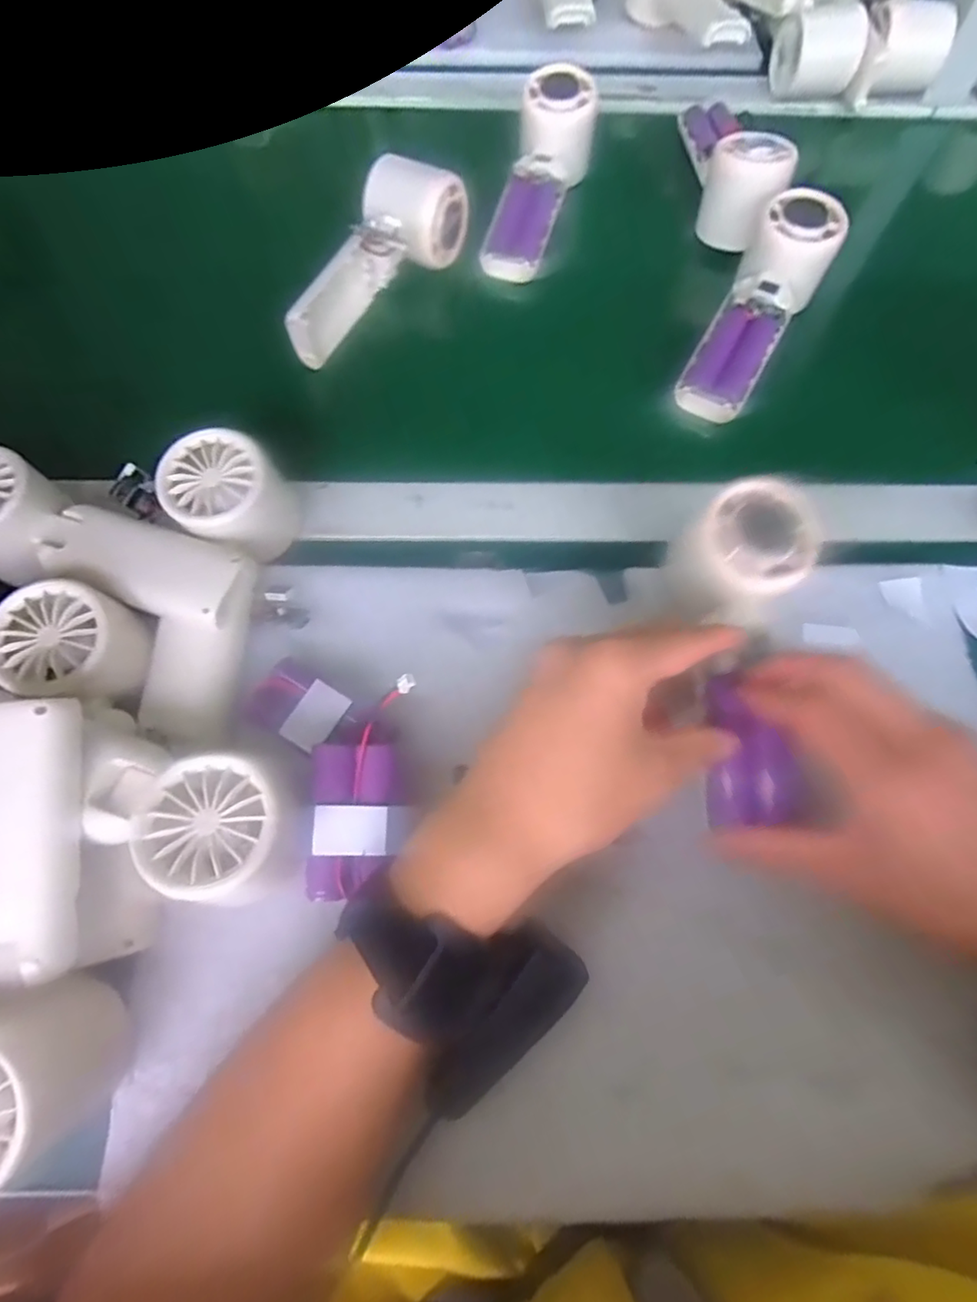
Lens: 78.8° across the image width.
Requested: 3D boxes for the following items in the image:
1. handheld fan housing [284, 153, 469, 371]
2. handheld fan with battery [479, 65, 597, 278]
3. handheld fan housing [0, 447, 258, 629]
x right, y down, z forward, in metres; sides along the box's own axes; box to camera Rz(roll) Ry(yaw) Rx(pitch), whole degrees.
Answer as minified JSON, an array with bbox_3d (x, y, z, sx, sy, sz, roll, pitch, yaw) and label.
[{"bbox_3d":[-0.070,-0.259,0.397,0.065,0.048,0.156,18,70,7],"label":"handheld fan housing"},{"bbox_3d":[0.036,-0.346,0.445,0.053,0.039,0.165,18,86,7],"label":"handheld fan with battery"},{"bbox_3d":[-0.200,-0.050,0.297,0.161,0.037,0.054,22,70,9],"label":"handheld fan housing"}]

